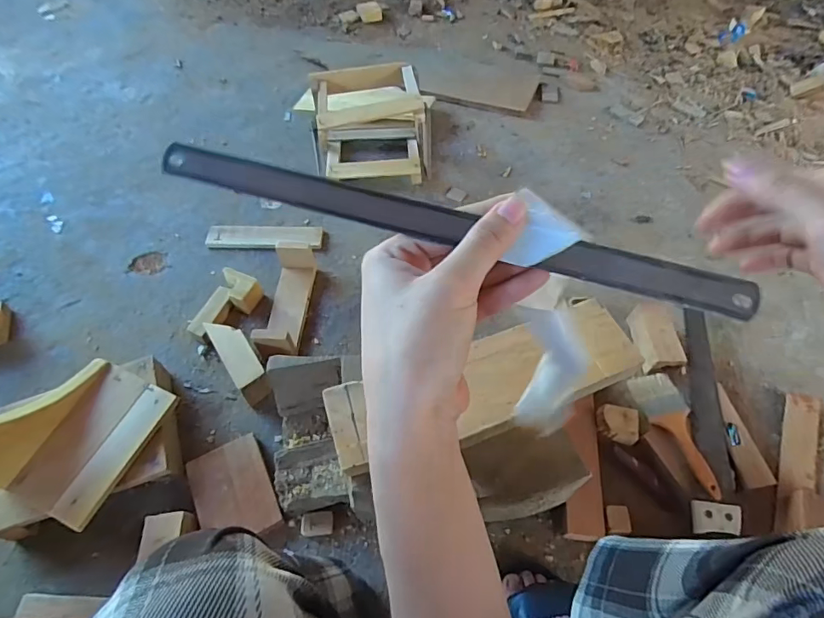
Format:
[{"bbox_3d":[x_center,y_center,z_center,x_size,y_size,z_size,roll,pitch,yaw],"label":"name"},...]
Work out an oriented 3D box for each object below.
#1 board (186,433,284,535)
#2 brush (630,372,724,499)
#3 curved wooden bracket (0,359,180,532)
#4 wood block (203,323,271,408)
[{"bbox_3d":[-0.259,0.267,0.702,0.102,0.030,0.141,-24,59,-14],"label":"board"},{"bbox_3d":[0.402,0.183,0.719,0.068,0.017,0.188,-15,58,-10],"label":"brush"},{"bbox_3d":[-0.458,0.142,0.618,0.151,0.189,0.206,22,59,14],"label":"curved wooden bracket"},{"bbox_3d":[-0.282,0.086,0.799,0.048,0.080,0.147,-31,62,-19],"label":"wood block"}]

